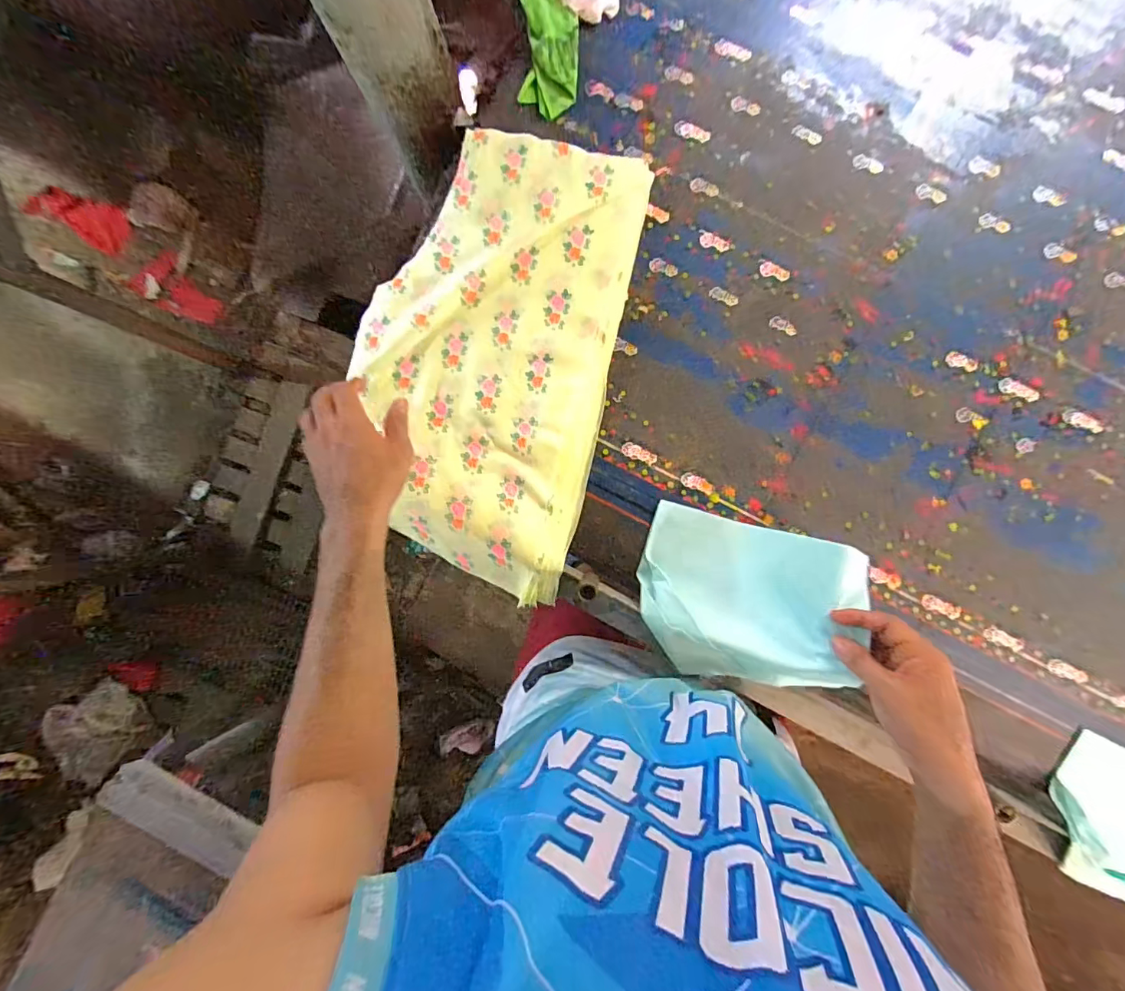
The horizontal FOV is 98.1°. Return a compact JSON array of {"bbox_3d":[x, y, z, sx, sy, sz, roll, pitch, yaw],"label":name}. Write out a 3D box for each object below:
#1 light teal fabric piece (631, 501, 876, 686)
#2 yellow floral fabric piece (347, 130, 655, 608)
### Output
[{"bbox_3d":[0.190,0.114,0.520,0.203,0.075,0.169,15,89,1],"label":"light teal fabric piece"},{"bbox_3d":[-0.086,-0.155,0.561,0.289,0.056,0.505,14,89,1],"label":"yellow floral fabric piece"}]

